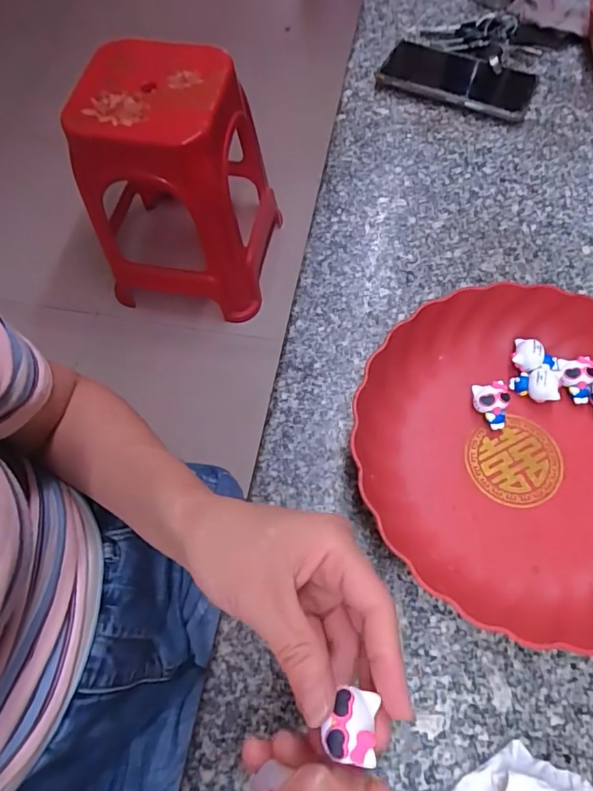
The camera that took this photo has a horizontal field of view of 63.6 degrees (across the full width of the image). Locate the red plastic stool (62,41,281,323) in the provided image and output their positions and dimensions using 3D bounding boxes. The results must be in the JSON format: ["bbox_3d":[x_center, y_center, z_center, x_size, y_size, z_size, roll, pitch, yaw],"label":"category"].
[{"bbox_3d":[-0.273,-0.508,1.154,0.375,0.489,0.410,5,67,4],"label":"red plastic stool"}]

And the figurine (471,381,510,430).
[{"bbox_3d":[0.148,0.008,0.364,0.022,0.022,0.033,-8,66,-1],"label":"figurine"}]

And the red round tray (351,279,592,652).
[{"bbox_3d":[0.166,0.036,0.340,0.234,0.051,0.233,-1,66,2],"label":"red round tray"}]

